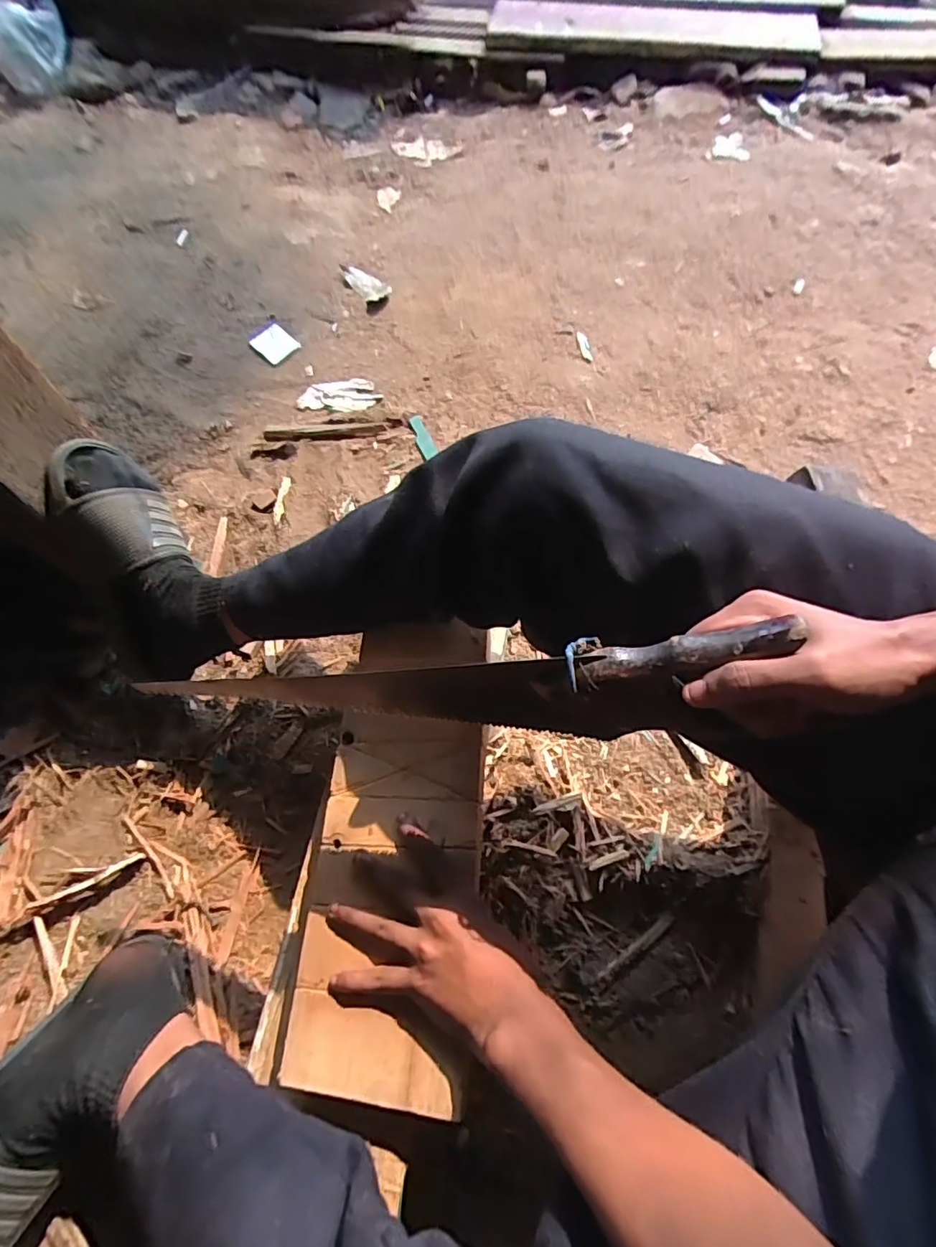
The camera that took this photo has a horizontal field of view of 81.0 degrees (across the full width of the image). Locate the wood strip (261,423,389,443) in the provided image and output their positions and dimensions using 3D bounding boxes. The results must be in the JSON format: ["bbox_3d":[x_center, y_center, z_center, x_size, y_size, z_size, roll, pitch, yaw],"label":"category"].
[{"bbox_3d":[-0.212,-0.288,0.826,0.191,0.008,0.027,-3,63,2],"label":"wood strip"}]

